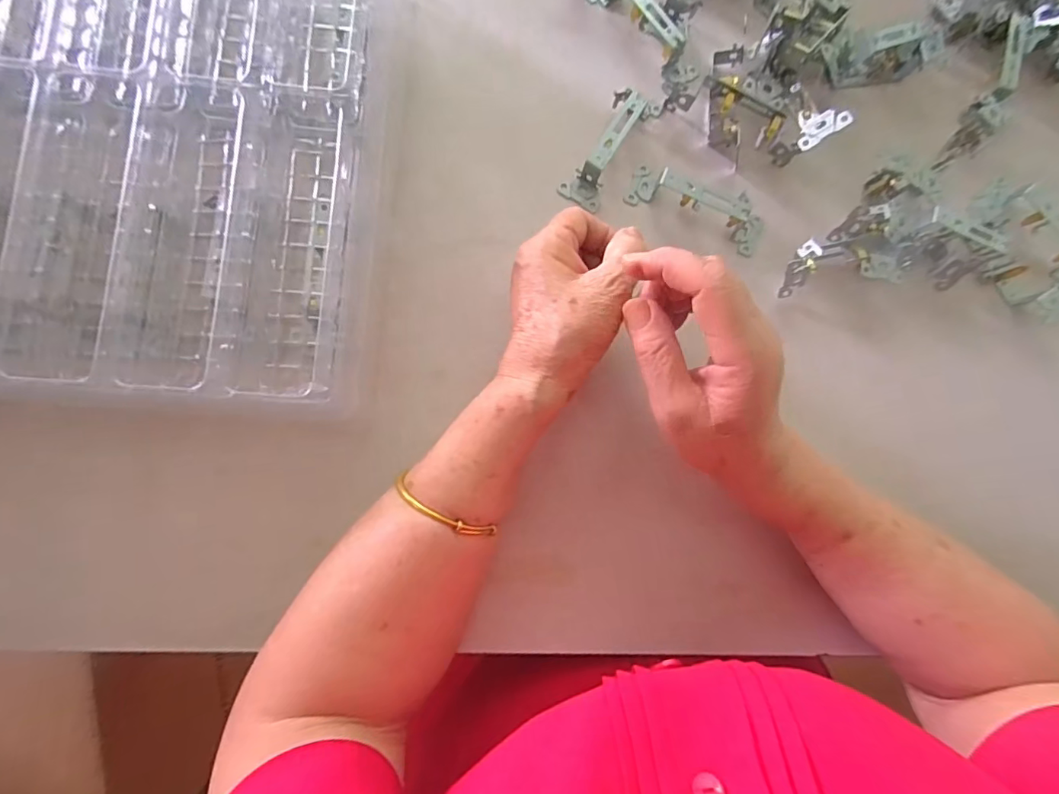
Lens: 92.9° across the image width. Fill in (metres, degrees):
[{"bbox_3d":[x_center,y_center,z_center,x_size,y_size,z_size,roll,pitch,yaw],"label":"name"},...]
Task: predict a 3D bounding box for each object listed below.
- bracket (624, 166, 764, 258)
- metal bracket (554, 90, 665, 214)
[{"bbox_3d":[0.126,-0.141,0.368,0.103,0.023,0.032,23,83,-3],"label":"bracket"},{"bbox_3d":[0.062,-0.188,0.368,0.032,0.024,0.102,32,83,-2],"label":"metal bracket"}]

